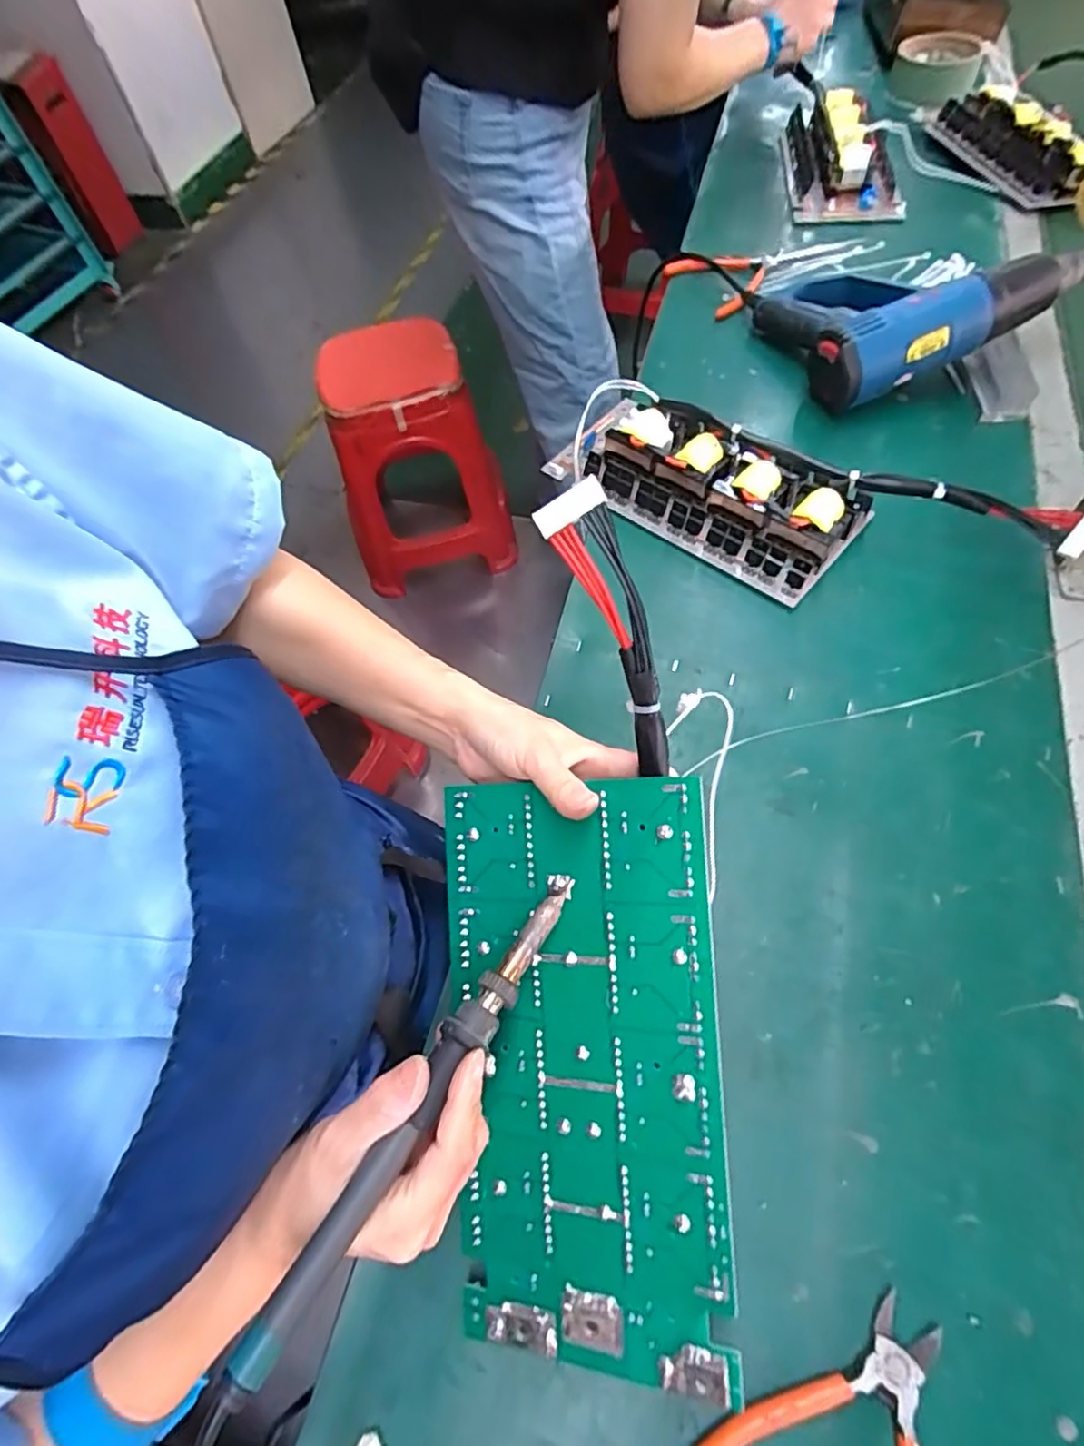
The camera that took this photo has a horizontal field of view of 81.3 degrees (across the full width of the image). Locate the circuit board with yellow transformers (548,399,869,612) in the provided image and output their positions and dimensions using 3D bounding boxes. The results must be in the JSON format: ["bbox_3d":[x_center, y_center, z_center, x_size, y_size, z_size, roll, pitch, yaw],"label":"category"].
[{"bbox_3d":[0.156,-0.215,0.579,0.251,0.060,0.115,33,68,21],"label":"circuit board with yellow transformers"}]

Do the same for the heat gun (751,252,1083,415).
[{"bbox_3d":[0.389,-0.446,0.668,0.269,0.087,0.194,-19,61,-6],"label":"heat gun"}]

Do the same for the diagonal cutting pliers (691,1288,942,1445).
[{"bbox_3d":[0.147,0.349,0.295,0.123,0.008,0.137,34,69,21],"label":"diagonal cutting pliers"}]

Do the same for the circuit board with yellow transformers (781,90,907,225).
[{"bbox_3d":[0.414,-0.782,0.867,0.142,0.060,0.232,2,61,6],"label":"circuit board with yellow transformers"}]

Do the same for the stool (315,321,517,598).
[{"bbox_3d":[-0.271,-0.579,1.436,0.352,0.474,0.285,-12,60,-2],"label":"stool"}]

